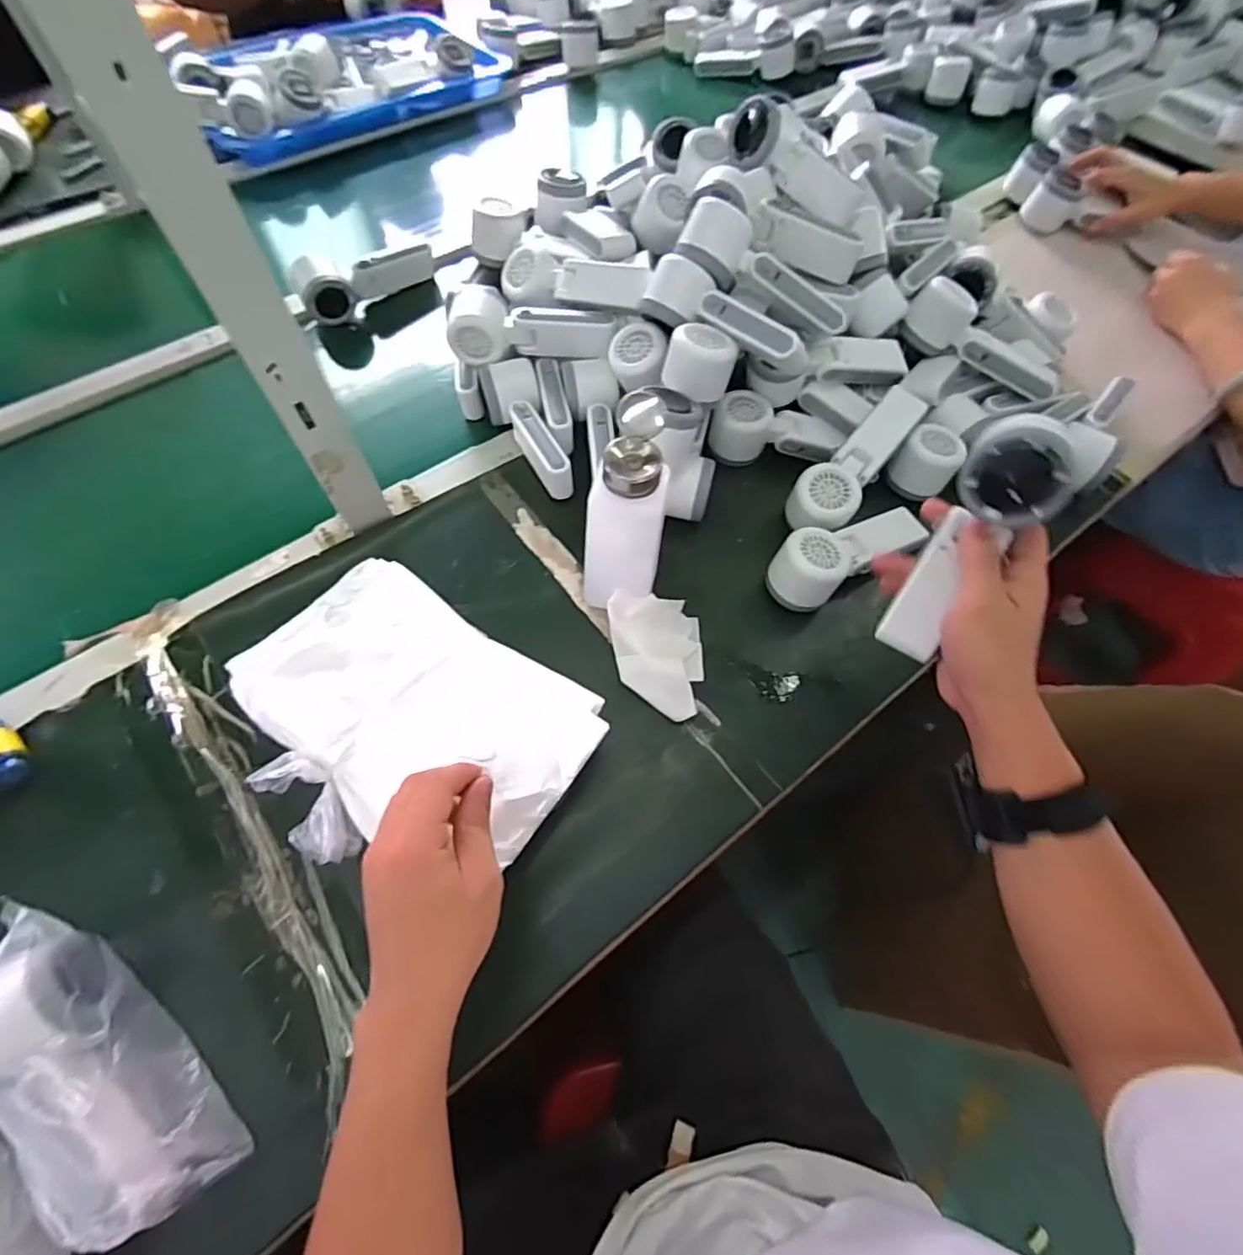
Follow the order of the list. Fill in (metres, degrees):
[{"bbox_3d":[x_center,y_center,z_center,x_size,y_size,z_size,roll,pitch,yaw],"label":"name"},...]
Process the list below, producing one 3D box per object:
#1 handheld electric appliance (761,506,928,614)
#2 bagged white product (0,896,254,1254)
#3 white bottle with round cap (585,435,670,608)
[{"bbox_3d":[0.193,-0.062,0.531,0.132,0.055,0.056,-25,66,-14],"label":"handheld electric appliance"},{"bbox_3d":[-0.301,0.256,0.340,0.175,0.068,0.063,41,69,18],"label":"bagged white product"},{"bbox_3d":[0.002,-0.072,0.465,0.057,0.162,0.049,5,62,1],"label":"white bottle with round cap"}]

